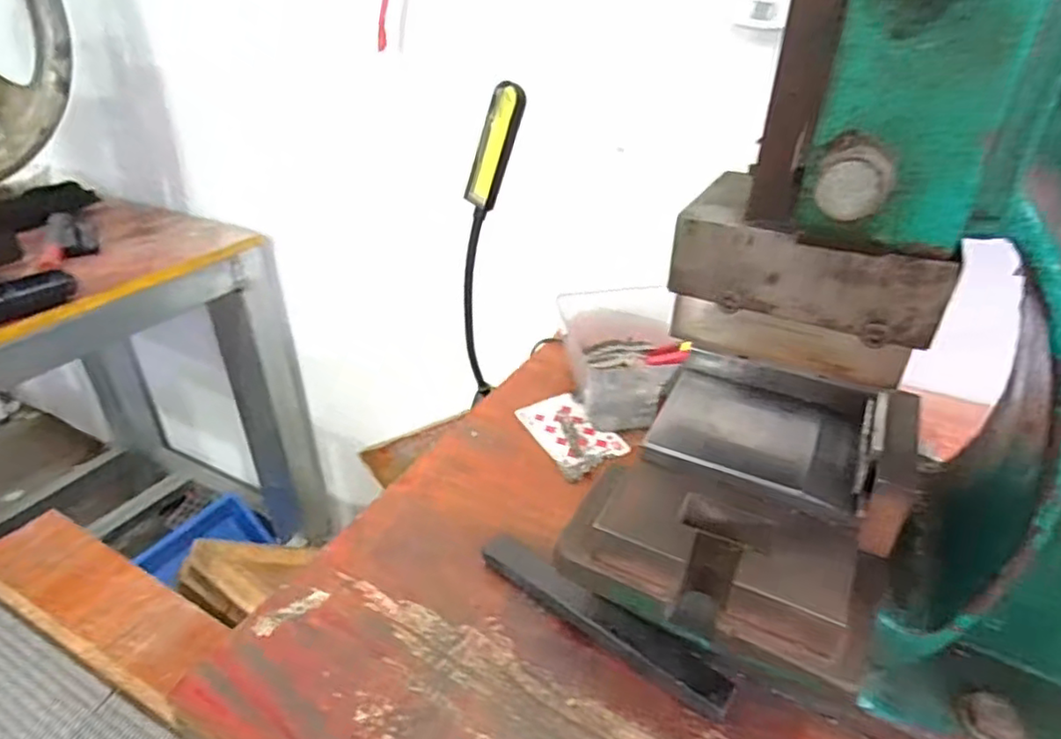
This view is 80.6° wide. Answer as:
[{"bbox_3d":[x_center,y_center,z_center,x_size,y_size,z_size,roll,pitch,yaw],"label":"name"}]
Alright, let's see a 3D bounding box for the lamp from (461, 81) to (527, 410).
[{"bbox_3d":[-0.031,-0.083,0.476,0.044,0.248,0.063,-3,33,-6],"label":"lamp"}]

